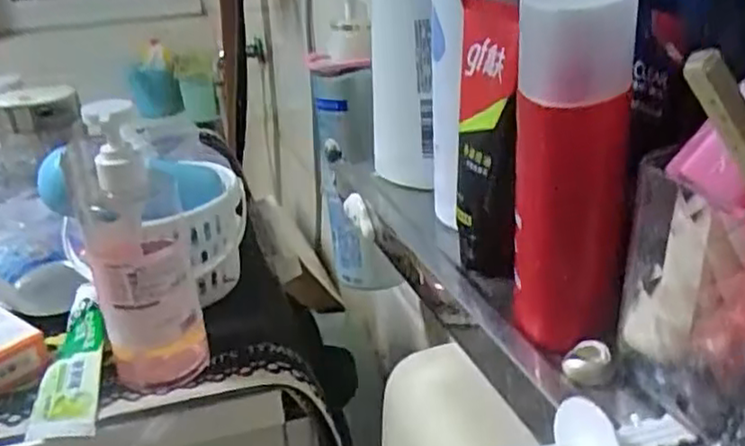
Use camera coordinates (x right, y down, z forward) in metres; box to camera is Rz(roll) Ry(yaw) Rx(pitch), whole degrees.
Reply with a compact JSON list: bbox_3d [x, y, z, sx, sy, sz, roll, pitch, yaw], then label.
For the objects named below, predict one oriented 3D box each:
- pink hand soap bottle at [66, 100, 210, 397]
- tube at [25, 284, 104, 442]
[{"bbox_3d":[-0.158,0.020,0.474,0.066,0.206,0.055,-12,27,-19],"label":"pink hand soap bottle"},{"bbox_3d":[-0.221,0.097,0.522,0.042,0.025,0.153,-8,26,-11],"label":"tube"}]

